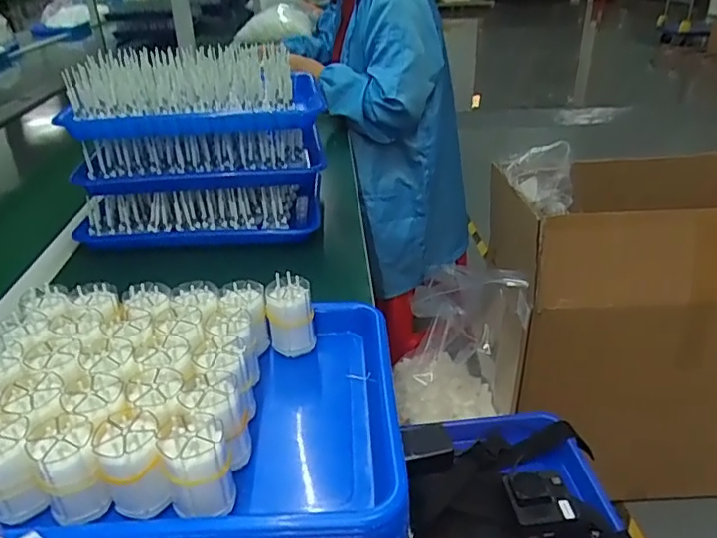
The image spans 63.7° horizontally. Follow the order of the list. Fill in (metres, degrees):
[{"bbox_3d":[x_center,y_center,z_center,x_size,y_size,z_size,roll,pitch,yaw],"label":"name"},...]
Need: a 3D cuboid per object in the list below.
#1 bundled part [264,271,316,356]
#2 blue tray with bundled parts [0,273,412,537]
[{"bbox_3d":[-0.061,0.041,0.515,0.040,0.064,0.038,-8,30,-10],"label":"bundled part"},{"bbox_3d":[-0.128,0.098,0.433,0.299,0.075,0.235,-3,29,-1],"label":"blue tray with bundled parts"}]

